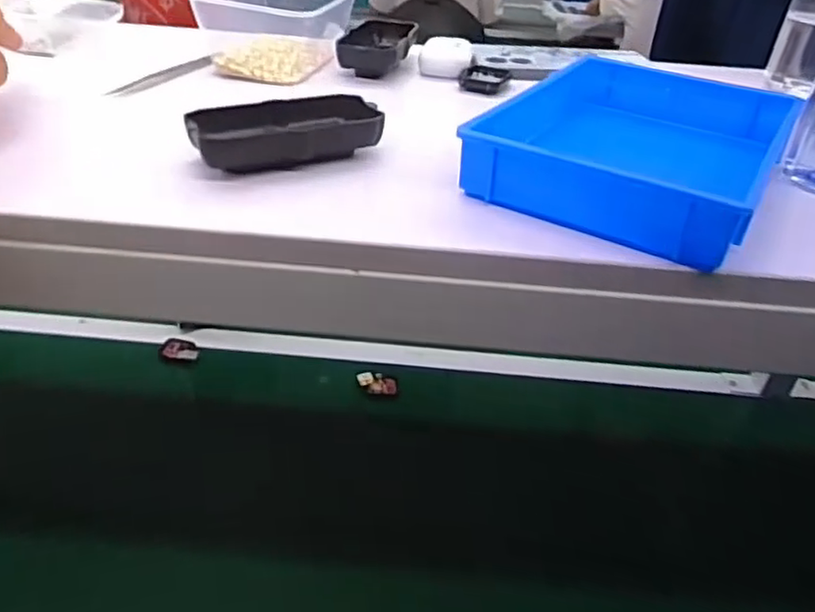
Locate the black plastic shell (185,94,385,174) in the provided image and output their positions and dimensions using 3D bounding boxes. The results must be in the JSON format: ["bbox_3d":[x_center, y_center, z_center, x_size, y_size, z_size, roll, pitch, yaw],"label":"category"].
[{"bbox_3d":[-0.074,-0.107,0.386,0.107,0.026,0.051,-12,39,-22],"label":"black plastic shell"}]

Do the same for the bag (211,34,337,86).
[{"bbox_3d":[-0.112,-0.219,0.554,0.078,0.015,0.123,9,36,7],"label":"bag"}]

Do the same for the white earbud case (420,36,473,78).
[{"bbox_3d":[0.033,-0.216,0.552,0.045,0.024,0.046,6,36,2],"label":"white earbud case"}]

